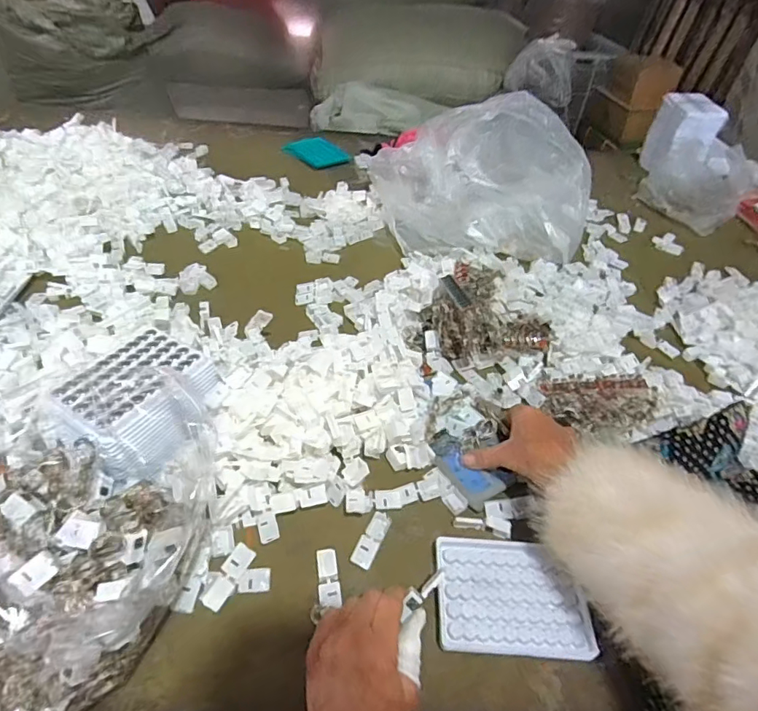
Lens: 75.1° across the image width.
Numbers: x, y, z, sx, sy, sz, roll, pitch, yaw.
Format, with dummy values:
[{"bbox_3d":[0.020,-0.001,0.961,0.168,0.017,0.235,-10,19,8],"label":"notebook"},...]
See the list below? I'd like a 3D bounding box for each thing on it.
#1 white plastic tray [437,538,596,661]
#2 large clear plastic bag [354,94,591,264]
[{"bbox_3d":[0.117,0.210,0.440,0.127,0.008,0.094,5,43,-1],"label":"white plastic tray"},{"bbox_3d":[0.187,-0.336,0.909,0.388,0.178,0.332,-3,44,-10],"label":"large clear plastic bag"}]

